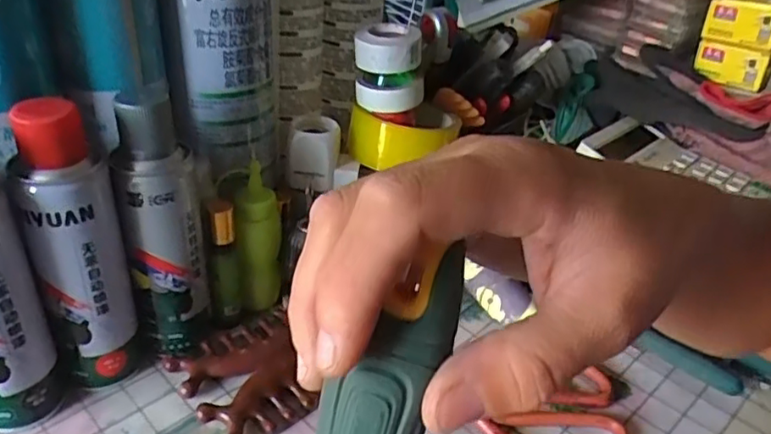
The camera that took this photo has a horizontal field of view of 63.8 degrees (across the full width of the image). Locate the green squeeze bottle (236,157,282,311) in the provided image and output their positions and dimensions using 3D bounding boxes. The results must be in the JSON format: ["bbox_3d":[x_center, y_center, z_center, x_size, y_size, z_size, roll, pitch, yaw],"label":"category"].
[{"bbox_3d":[-0.094,0.016,0.462,0.030,0.103,0.032,-4,34,-15],"label":"green squeeze bottle"}]

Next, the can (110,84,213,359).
[{"bbox_3d":[-0.147,0.004,0.416,0.047,0.174,0.058,-4,34,-15],"label":"can"}]

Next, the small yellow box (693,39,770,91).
[{"bbox_3d":[0.320,-0.141,0.576,0.057,0.037,0.015,14,31,15],"label":"small yellow box"}]

